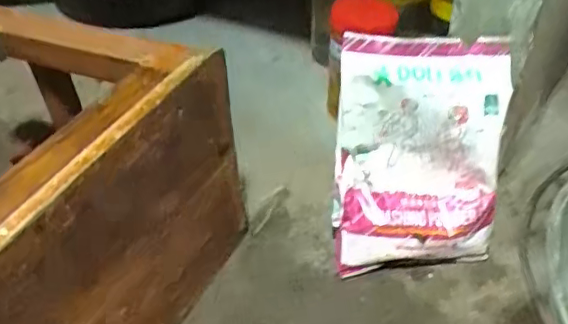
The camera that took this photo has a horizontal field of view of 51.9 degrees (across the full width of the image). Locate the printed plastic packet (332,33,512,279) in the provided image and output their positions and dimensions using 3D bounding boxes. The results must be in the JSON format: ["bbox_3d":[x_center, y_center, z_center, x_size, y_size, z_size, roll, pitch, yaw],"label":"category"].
[{"bbox_3d":[0.126,-0.001,0.545,0.149,0.224,0.040,-1,17,1],"label":"printed plastic packet"}]

